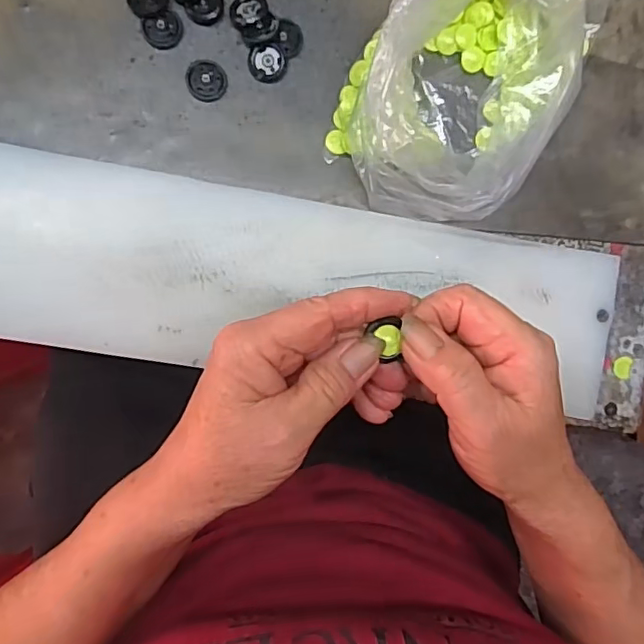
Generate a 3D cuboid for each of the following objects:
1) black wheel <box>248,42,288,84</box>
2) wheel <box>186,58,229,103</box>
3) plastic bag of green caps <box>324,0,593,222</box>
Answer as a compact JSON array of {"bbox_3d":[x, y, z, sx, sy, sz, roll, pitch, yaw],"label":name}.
[{"bbox_3d":[-0.028,-0.135,0.293,0.020,0.005,0.018,-6,92,-6],"label":"black wheel"},{"bbox_3d":[-0.059,-0.124,0.289,0.020,0.005,0.020,0,91,-7],"label":"wheel"},{"bbox_3d":[0.077,-0.122,0.279,0.102,0.057,0.145,36,87,-6],"label":"plastic bag of green caps"}]

